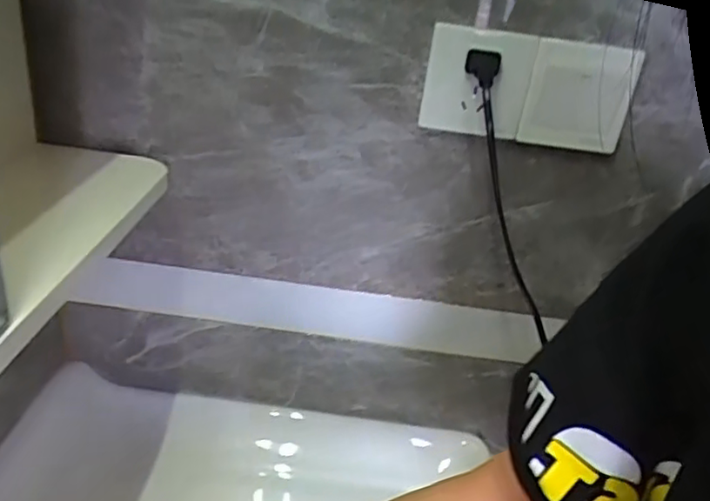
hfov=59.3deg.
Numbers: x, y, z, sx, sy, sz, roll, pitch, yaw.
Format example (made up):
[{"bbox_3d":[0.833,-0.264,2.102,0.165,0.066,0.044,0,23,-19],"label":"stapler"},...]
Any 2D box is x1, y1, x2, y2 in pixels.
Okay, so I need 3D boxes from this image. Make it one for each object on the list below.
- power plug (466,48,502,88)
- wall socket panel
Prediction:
[{"bbox_3d":[0.098,-0.142,0.482,0.026,0.021,0.037,12,28,9],"label":"power plug"},{"bbox_3d":[0.143,-0.130,0.508,0.166,0.085,0.014,7,28,-1],"label":"wall socket panel"}]

